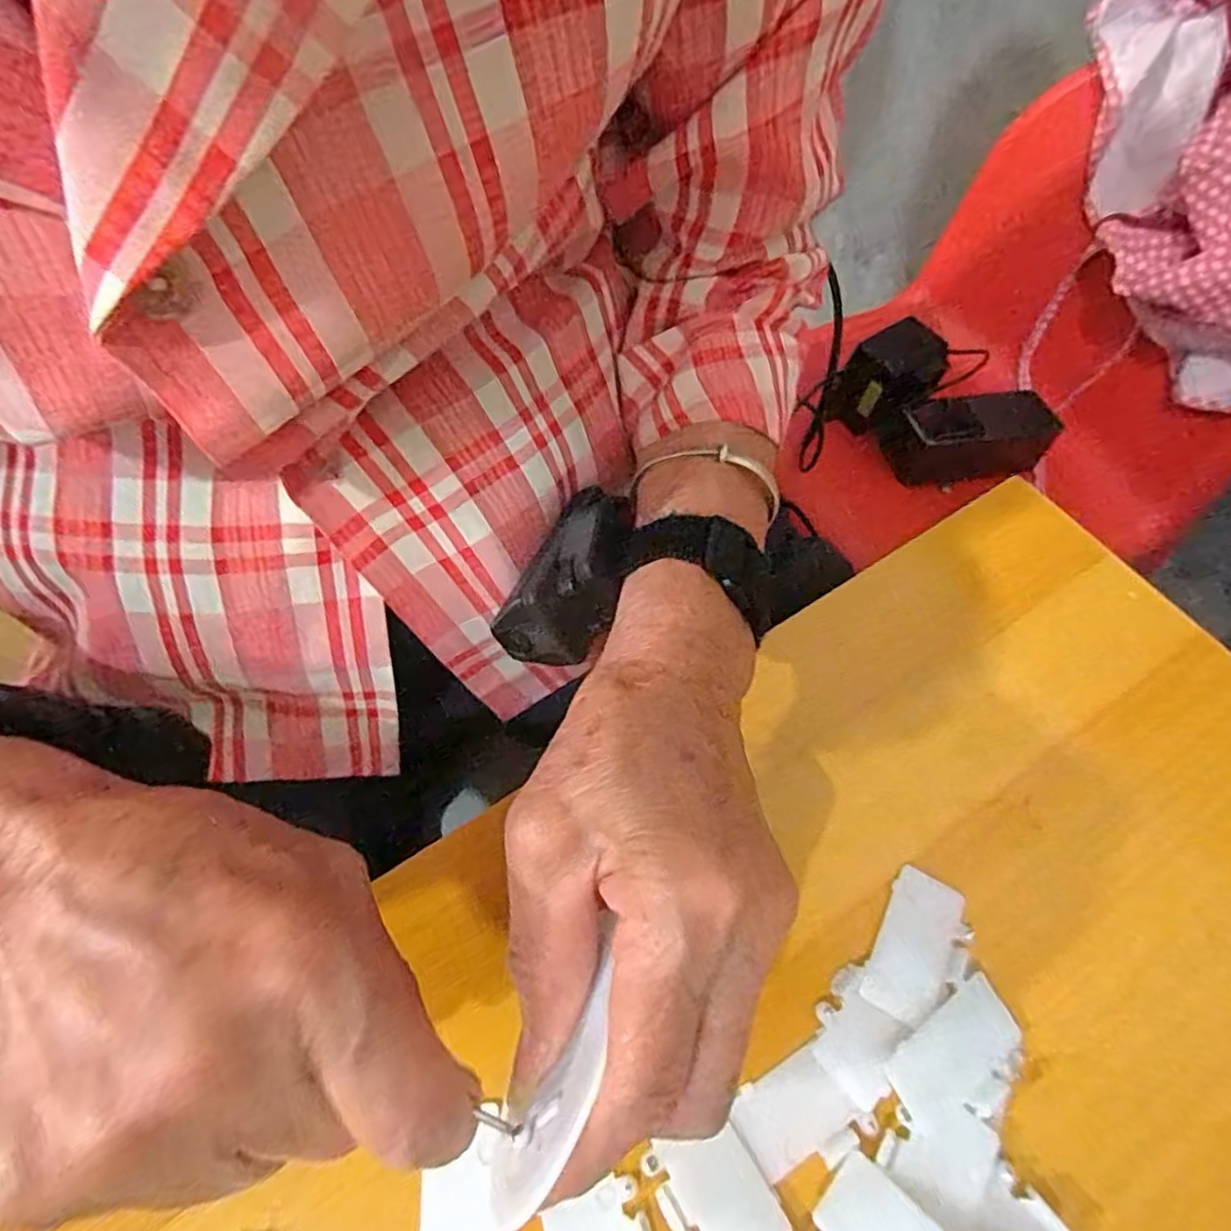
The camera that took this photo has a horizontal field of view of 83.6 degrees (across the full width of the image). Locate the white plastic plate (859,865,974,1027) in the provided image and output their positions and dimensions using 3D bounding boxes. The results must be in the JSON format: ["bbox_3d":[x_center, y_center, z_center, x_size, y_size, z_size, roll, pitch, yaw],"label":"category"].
[{"bbox_3d":[0.103,0.112,0.232,0.027,0.004,0.047,28,64,15],"label":"white plastic plate"}]

